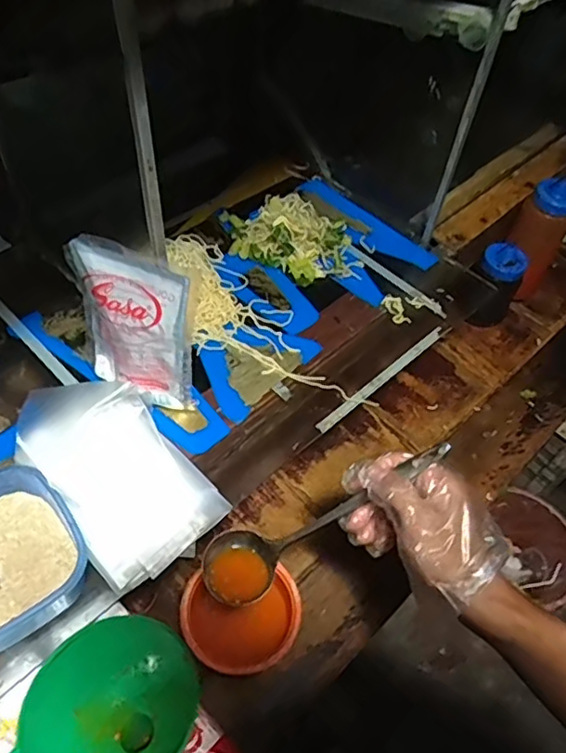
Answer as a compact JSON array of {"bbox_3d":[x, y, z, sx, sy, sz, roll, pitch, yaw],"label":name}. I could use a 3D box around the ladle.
[{"bbox_3d":[0.031,0.110,0.478,0.222,0.037,0.059,-35,56,16],"label":"ladle"}]

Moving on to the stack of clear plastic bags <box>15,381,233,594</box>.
[{"bbox_3d":[-0.148,0.079,0.519,0.110,0.030,0.196,-36,68,-27],"label":"stack of clear plastic bags"}]

